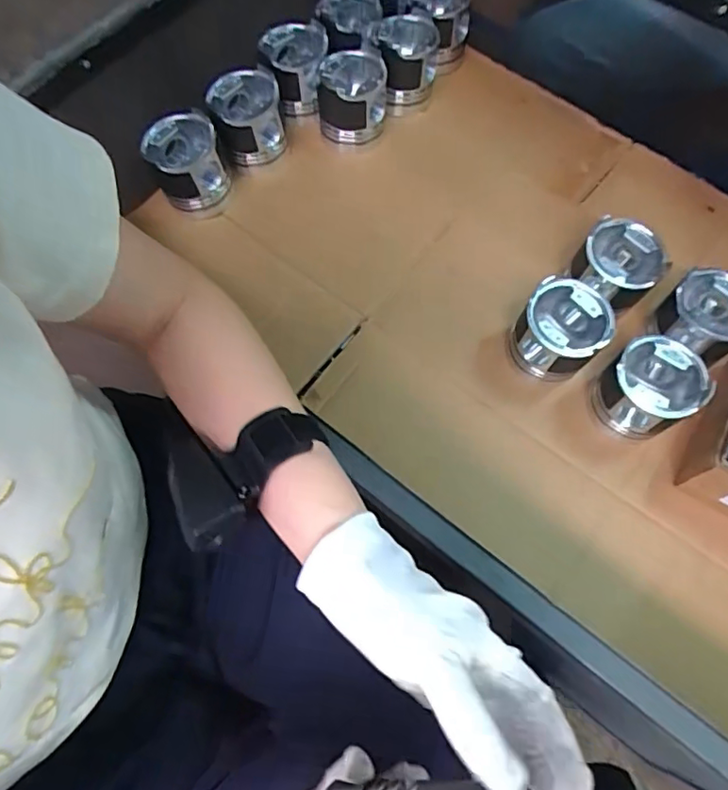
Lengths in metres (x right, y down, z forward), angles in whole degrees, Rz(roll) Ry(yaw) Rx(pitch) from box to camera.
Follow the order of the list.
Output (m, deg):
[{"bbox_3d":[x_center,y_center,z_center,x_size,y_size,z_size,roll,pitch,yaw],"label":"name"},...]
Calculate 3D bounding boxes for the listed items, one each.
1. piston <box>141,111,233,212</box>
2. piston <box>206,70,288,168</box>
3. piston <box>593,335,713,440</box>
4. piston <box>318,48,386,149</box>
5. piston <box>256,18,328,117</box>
[{"bbox_3d":[-0.240,-0.313,0.776,0.097,0.100,0.085,-19,69,-8],"label":"piston"},{"bbox_3d":[-0.163,-0.384,0.803,0.095,0.100,0.087,-7,68,-3],"label":"piston"},{"bbox_3d":[0.332,-0.004,0.666,0.100,0.111,0.093,0,68,0],"label":"piston"},{"bbox_3d":[-0.016,-0.423,0.812,0.092,0.093,0.082,2,68,1],"label":"piston"},{"bbox_3d":[-0.100,-0.471,0.827,0.094,0.079,0.105,0,68,0],"label":"piston"}]

